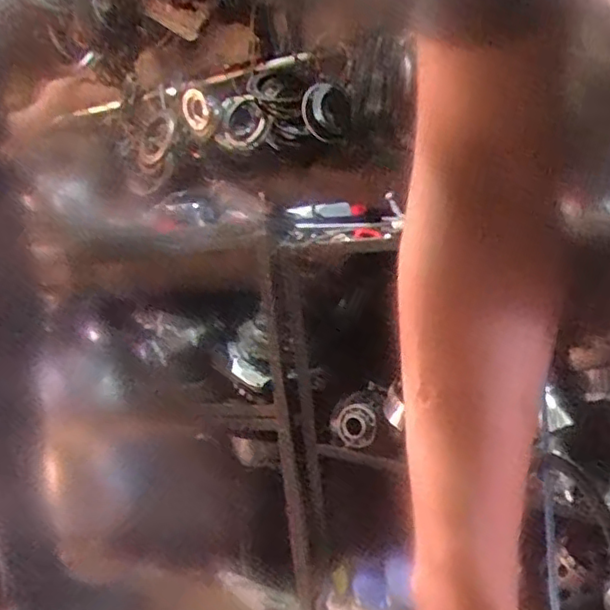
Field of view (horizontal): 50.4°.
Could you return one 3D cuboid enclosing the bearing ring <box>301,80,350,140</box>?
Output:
[{"bbox_3d":[0.057,-0.547,1.821,0.136,0.151,0.026,20,-13,-12],"label":"bearing ring"}]

